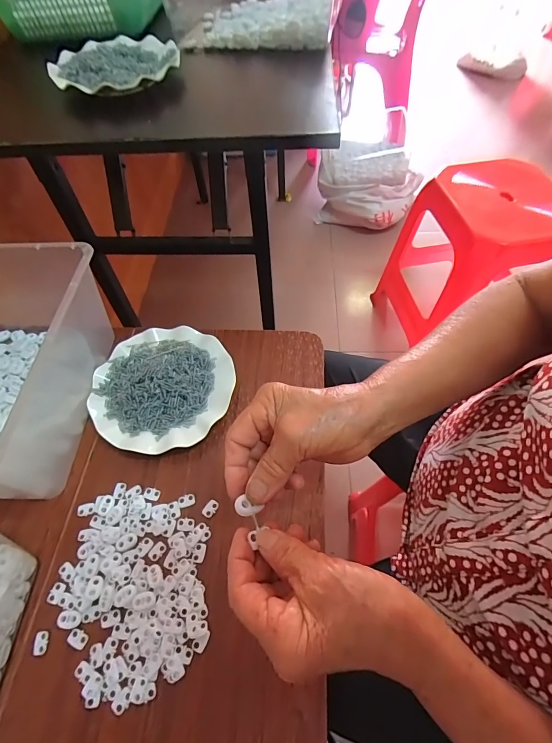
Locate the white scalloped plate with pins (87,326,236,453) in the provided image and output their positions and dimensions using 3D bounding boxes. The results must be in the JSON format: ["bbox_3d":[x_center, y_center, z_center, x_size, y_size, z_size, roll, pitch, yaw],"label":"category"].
[{"bbox_3d":[-0.148,0.016,0.488,0.180,0.047,0.177,-1,56,2],"label":"white scalloped plate with pins"}]

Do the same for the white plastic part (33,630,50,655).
[{"bbox_3d":[-0.224,0.258,0.356,0.013,0.004,0.019,-7,57,-3],"label":"white plastic part"}]

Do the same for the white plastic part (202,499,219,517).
[{"bbox_3d":[-0.073,0.153,0.418,0.014,0.004,0.019,29,62,20],"label":"white plastic part"}]

